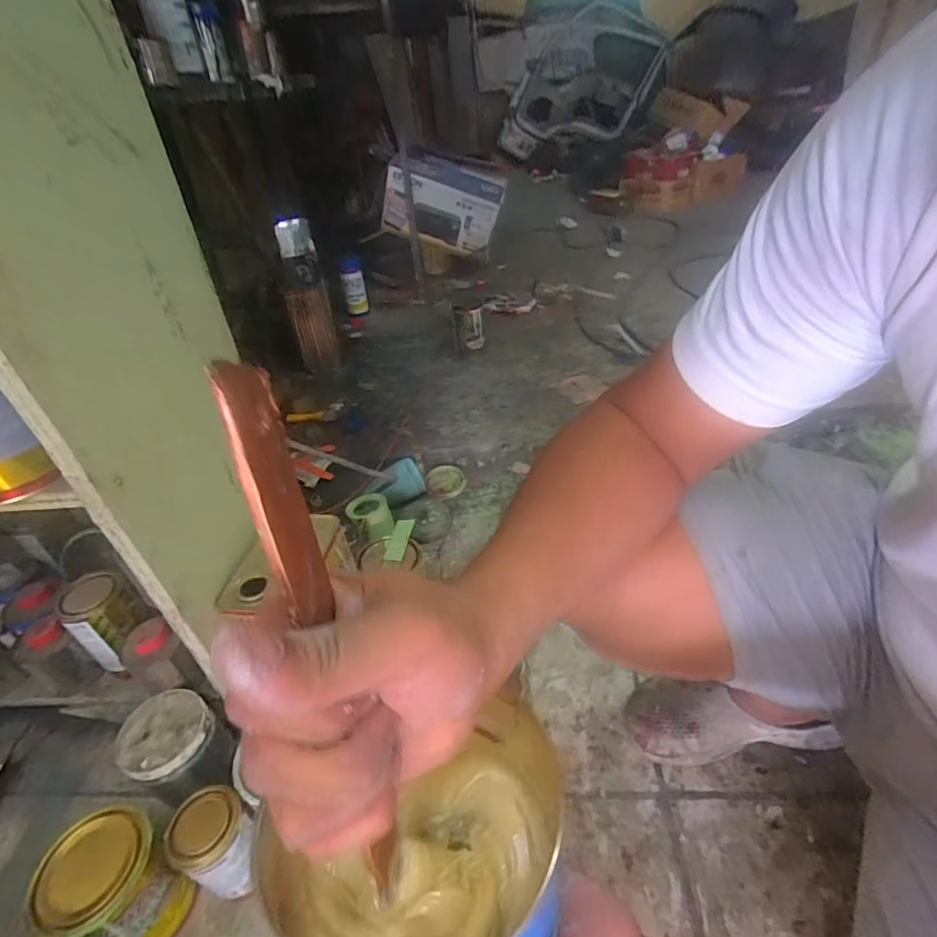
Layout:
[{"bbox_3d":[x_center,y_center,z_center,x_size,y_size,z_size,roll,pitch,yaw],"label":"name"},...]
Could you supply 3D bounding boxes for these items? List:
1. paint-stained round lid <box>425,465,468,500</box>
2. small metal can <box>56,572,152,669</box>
[{"bbox_3d":[-0.050,0.033,1.098,0.089,0.020,0.096,-4,38,3],"label":"paint-stained round lid"},{"bbox_3d":[-0.439,0.185,0.611,0.067,0.105,0.065,-4,38,3],"label":"small metal can"}]

